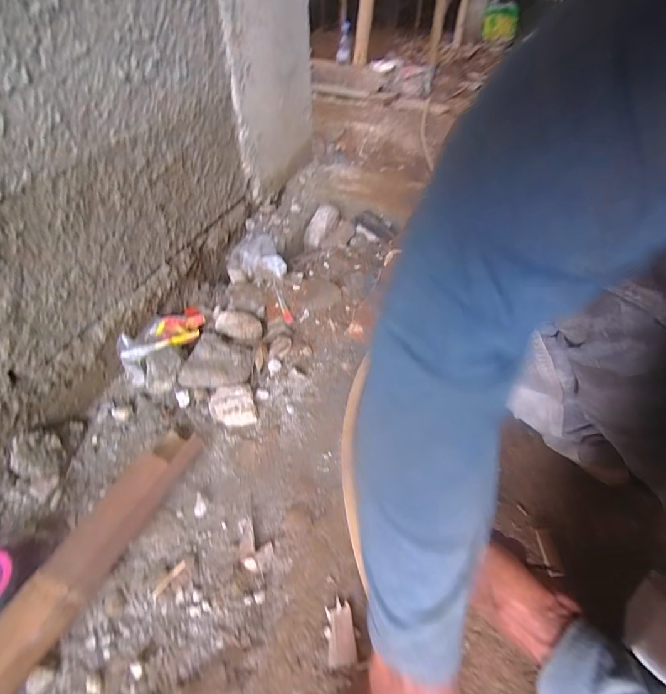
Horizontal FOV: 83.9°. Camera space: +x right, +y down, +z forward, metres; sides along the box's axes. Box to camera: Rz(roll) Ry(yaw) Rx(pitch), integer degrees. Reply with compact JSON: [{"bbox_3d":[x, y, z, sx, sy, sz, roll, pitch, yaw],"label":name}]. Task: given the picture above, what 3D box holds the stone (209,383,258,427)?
[{"bbox_3d":[-0.159,0.092,0.588,0.067,0.024,0.067,-13,48,-12],"label":"stone"}]

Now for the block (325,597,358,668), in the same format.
[{"bbox_3d":[0.008,0.289,0.377,0.027,0.006,0.053,-3,47,-3],"label":"block"}]

